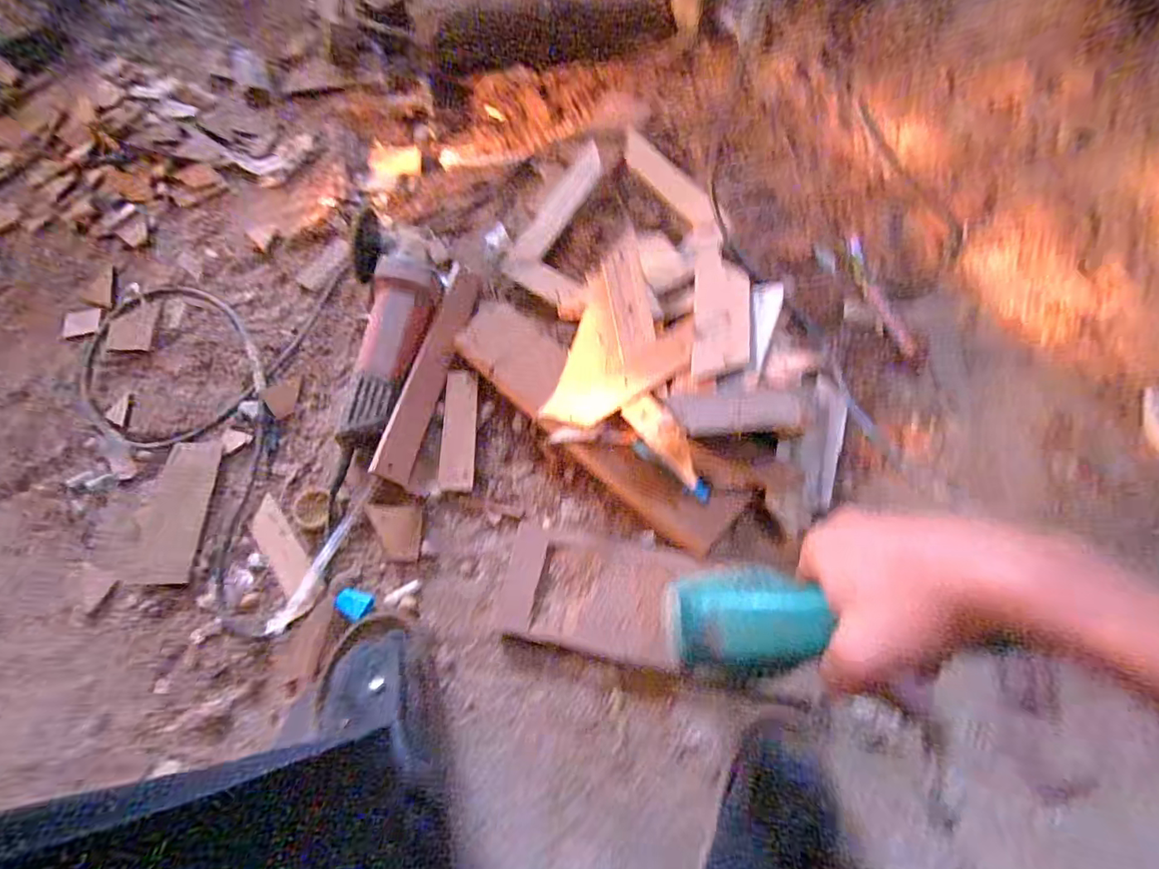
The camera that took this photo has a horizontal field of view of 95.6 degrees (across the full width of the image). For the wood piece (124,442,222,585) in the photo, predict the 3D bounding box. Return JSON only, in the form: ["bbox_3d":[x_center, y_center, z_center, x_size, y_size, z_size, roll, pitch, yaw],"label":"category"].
[{"bbox_3d":[-0.427,0.080,0.561,0.069,0.014,0.151,-1,70,0],"label":"wood piece"}]

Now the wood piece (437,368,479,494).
[{"bbox_3d":[-0.131,-0.005,0.576,0.035,0.013,0.136,1,70,0],"label":"wood piece"}]

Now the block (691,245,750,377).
[{"bbox_3d":[0.142,-0.123,0.522,0.054,0.016,0.154,7,68,2],"label":"block"}]

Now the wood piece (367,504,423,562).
[{"bbox_3d":[-0.189,0.101,0.538,0.052,0.009,0.055,-1,70,0],"label":"wood piece"}]

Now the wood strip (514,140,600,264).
[{"bbox_3d":[-0.029,-0.303,0.689,0.048,0.018,0.181,27,78,21],"label":"wood strip"}]

